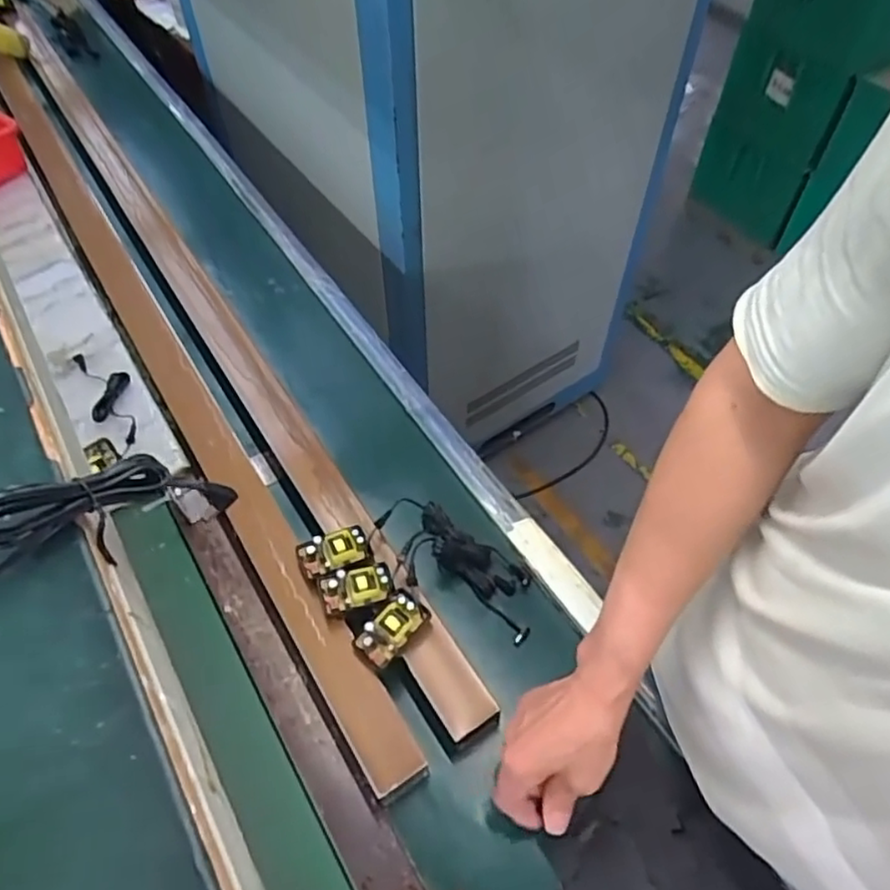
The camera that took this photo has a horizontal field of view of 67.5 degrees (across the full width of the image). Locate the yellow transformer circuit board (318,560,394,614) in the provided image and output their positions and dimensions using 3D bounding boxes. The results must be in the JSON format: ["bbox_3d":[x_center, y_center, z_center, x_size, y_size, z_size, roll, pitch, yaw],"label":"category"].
[{"bbox_3d":[-0.087,0.139,0.655,0.068,0.018,0.038,-18,56,-13],"label":"yellow transformer circuit board"}]

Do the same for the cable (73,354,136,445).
[{"bbox_3d":[-0.428,-0.066,0.849,0.053,0.031,0.188,-24,57,-17],"label":"cable"}]

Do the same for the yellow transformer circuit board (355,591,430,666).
[{"bbox_3d":[-0.050,0.168,0.622,0.041,0.026,0.064,33,60,22],"label":"yellow transformer circuit board"}]

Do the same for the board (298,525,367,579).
[{"bbox_3d":[-0.111,0.107,0.670,0.065,0.017,0.040,-22,57,-16],"label":"board"}]

